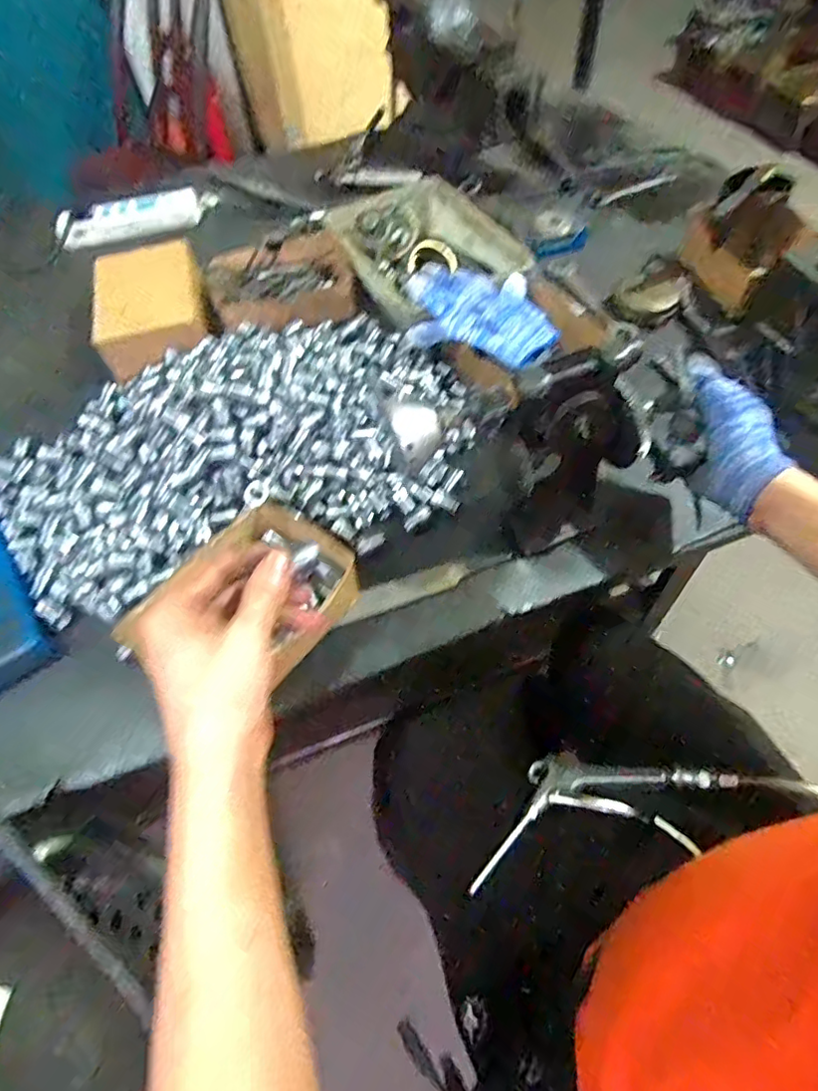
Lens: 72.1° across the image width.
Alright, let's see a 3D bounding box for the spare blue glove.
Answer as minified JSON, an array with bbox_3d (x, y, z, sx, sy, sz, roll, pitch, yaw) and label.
[{"bbox_3d":[0.080,-0.259,0.620,0.169,0.033,0.112,25,72,10],"label":"spare blue glove"}]

